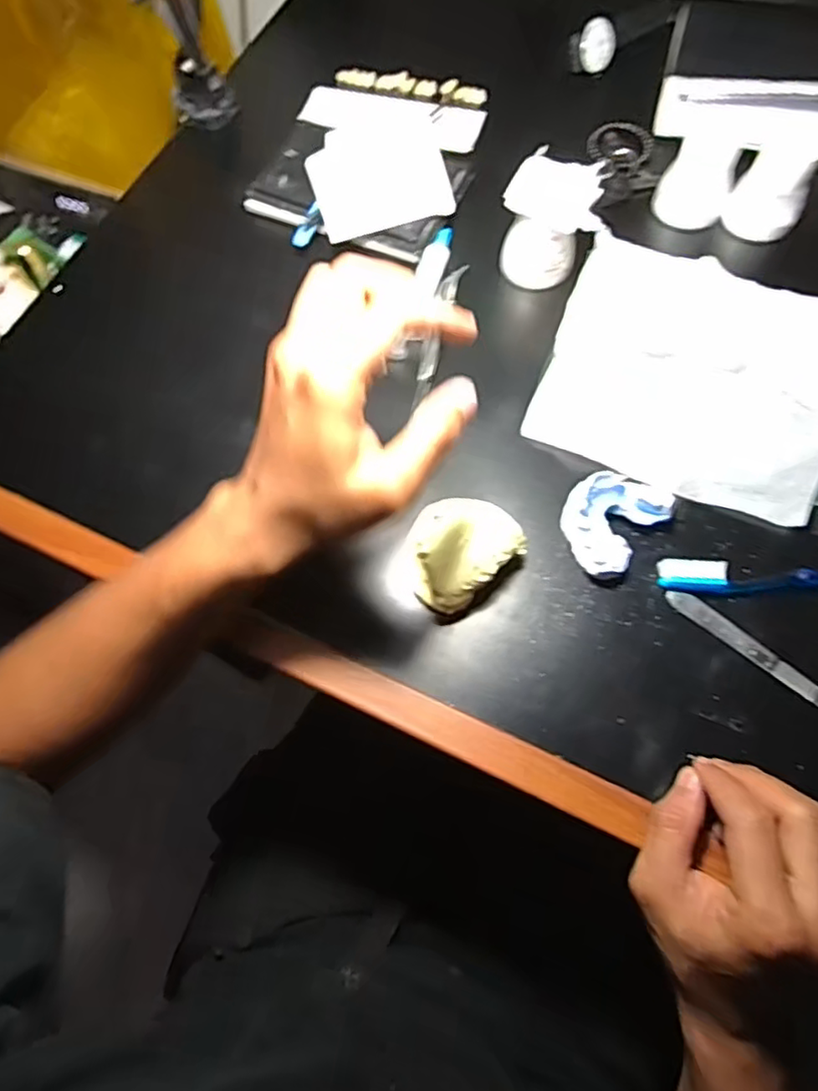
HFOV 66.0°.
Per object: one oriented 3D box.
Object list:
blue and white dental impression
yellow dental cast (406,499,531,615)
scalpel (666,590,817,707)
[{"bbox_3d":[0.123,-0.015,0.388,0.053,0.022,0.066,35,76,14],"label":"blue and white dental impression"},{"bbox_3d":[0.029,-0.002,0.371,0.070,0.044,0.059,-41,72,-12],"label":"yellow dental cast"},{"bbox_3d":[0.212,0.070,0.364,0.137,0.006,0.012,38,83,18],"label":"scalpel"}]

